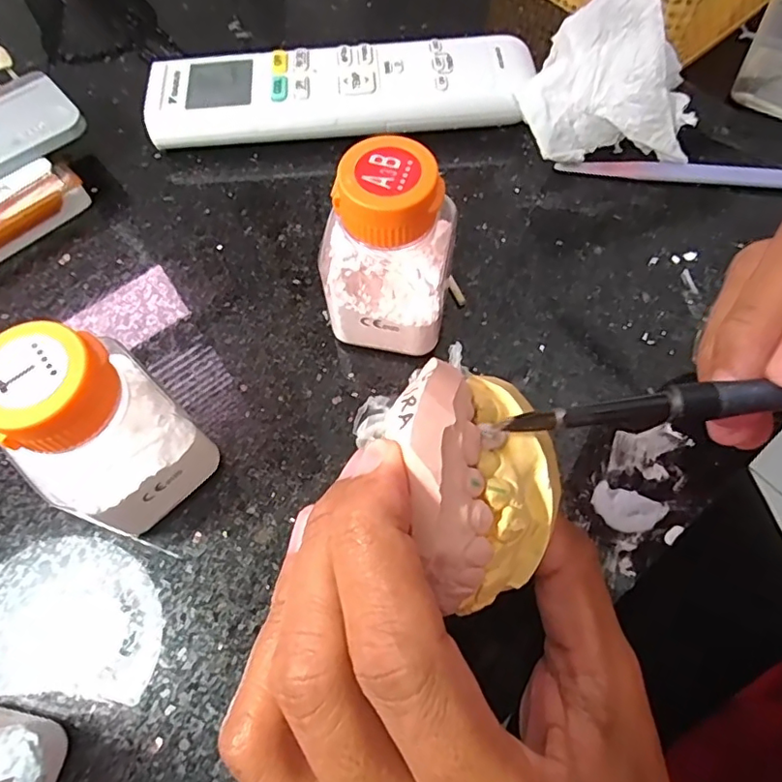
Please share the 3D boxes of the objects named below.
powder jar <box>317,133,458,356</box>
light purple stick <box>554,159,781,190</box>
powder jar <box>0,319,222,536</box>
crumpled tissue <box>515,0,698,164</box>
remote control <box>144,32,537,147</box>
[{"bbox_3d":[-0.001,-0.044,0.186,0.042,0.071,0.034,8,65,5],"label":"powder jar"},{"bbox_3d":[0.145,-0.097,0.243,0.137,0.006,0.008,7,65,4],"label":"light purple stick"},{"bbox_3d":[-0.081,0.013,0.159,0.037,0.073,0.033,-34,69,-14],"label":"powder jar"},{"bbox_3d":[0.092,-0.130,0.233,0.071,0.055,0.047,-1,65,0],"label":"crumpled tissue"},{"bbox_3d":[-0.024,-0.137,0.255,0.170,0.025,0.055,-1,65,0],"label":"remote control"}]

